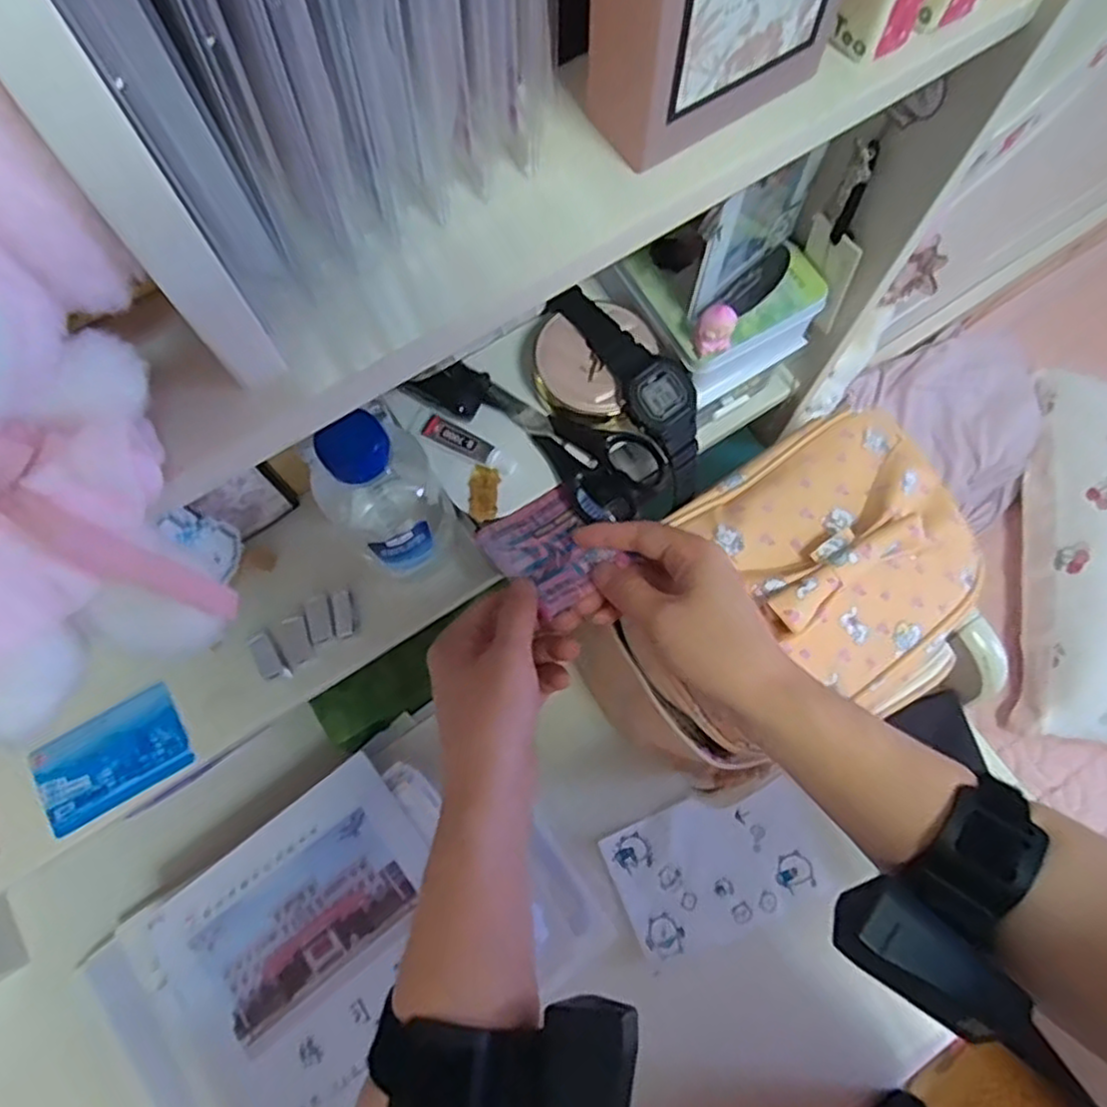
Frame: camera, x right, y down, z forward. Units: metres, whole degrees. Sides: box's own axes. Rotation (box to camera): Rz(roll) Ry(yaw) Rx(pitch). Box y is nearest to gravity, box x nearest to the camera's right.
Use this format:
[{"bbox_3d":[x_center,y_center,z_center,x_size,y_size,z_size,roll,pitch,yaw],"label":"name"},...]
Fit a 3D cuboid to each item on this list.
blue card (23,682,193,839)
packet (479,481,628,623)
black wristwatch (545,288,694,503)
[{"bbox_3d":[-0.260,0.120,0.422,0.086,0.004,0.053,-30,78,-10],"label":"blue card"},{"bbox_3d":[-0.004,0.000,0.395,0.055,0.018,0.067,-30,75,-9],"label":"packet"},{"bbox_3d":[0.050,-0.099,0.413,0.037,0.030,0.137,-34,88,-10],"label":"black wristwatch"}]

